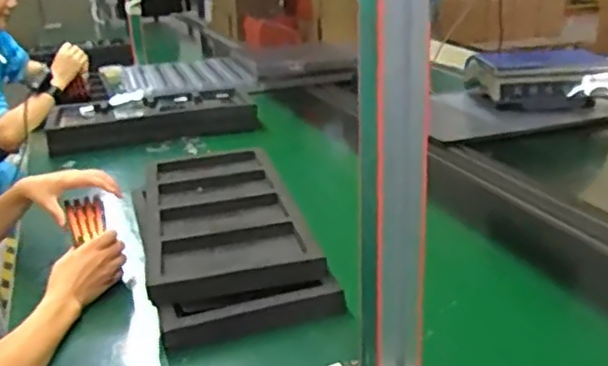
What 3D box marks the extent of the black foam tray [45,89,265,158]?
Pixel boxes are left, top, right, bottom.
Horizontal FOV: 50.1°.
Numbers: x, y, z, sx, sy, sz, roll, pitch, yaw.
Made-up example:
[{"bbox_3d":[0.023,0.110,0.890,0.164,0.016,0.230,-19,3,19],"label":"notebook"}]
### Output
[{"bbox_3d":[-0.370,-0.154,1.609,0.492,0.073,0.251,-7,21,-11],"label":"black foam tray"}]

